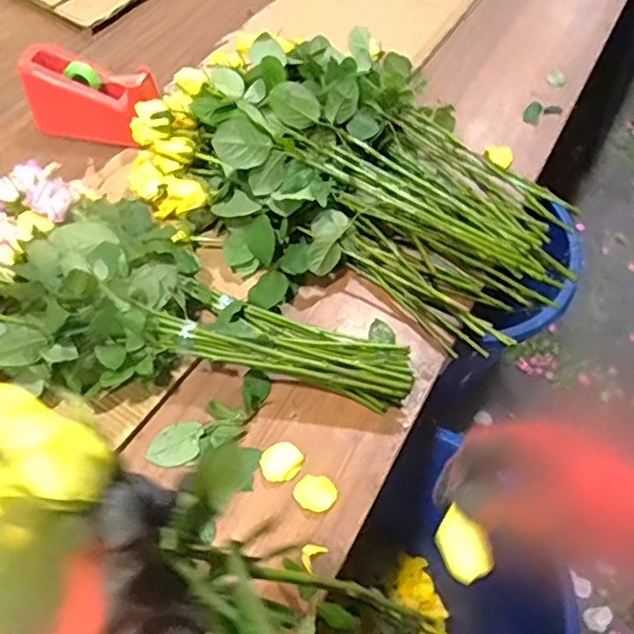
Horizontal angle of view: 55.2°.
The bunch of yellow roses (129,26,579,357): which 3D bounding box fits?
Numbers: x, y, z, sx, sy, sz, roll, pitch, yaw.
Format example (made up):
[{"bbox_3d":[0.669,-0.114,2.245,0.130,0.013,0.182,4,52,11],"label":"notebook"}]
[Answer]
[{"bbox_3d":[0.050,-0.178,0.779,0.519,0.129,0.386,41,65,18],"label":"bunch of yellow roses"}]

